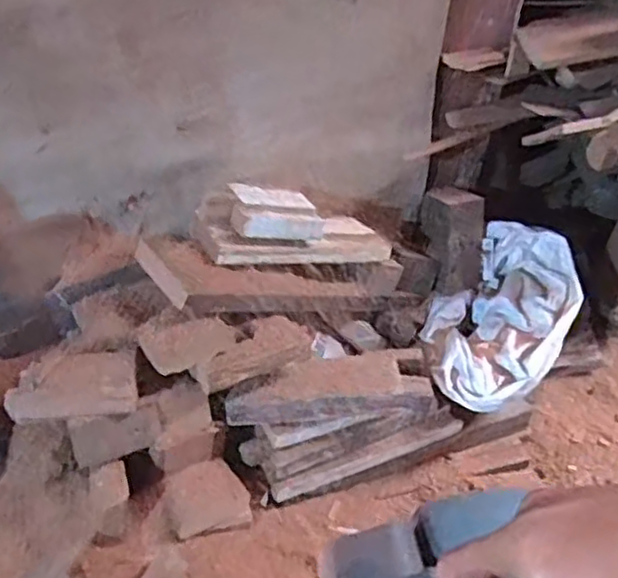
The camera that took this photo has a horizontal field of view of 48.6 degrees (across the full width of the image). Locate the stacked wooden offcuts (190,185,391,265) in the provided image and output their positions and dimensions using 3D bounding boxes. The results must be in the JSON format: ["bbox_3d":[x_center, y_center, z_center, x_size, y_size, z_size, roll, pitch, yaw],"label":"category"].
[{"bbox_3d":[-0.019,-0.106,1.249,0.374,0.112,0.122,5,39,-34],"label":"stacked wooden offcuts"}]

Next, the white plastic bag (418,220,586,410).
[{"bbox_3d":[0.365,0.048,1.346,0.265,0.156,0.343,28,56,27],"label":"white plastic bag"}]

